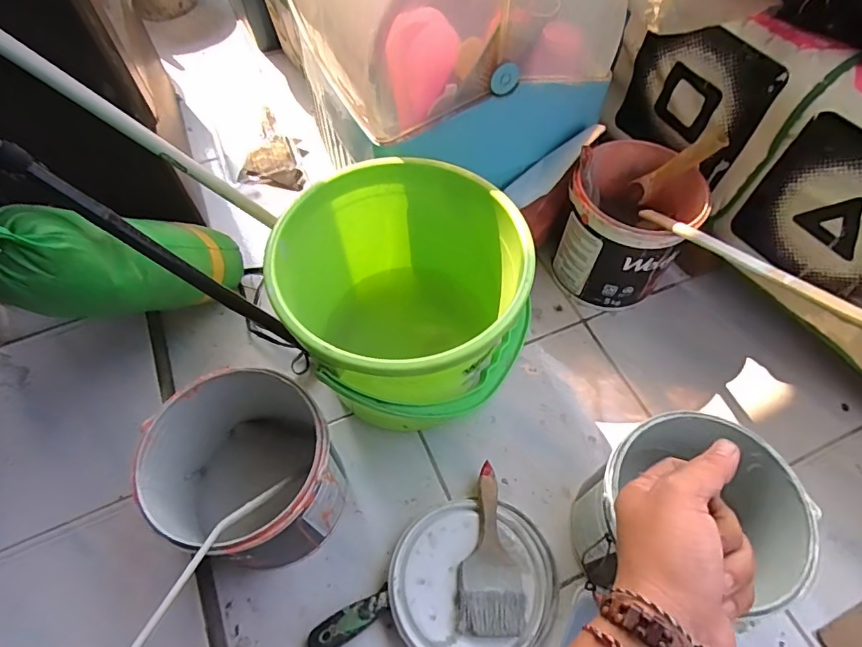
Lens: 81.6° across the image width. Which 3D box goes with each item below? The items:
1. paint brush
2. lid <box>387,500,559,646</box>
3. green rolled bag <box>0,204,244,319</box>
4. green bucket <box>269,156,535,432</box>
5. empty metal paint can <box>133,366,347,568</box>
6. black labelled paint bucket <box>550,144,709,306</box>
[{"bbox_3d":[0.068,0.250,0.565,0.070,0.016,0.174,2,60,3],"label":"paint brush"},{"bbox_3d":[0.047,0.286,0.560,0.177,0.022,0.165,-1,55,1],"label":"lid"},{"bbox_3d":[-0.354,-0.069,0.613,0.097,0.344,0.111,26,104,15],"label":"green rolled bag"},{"bbox_3d":[-0.029,0.001,0.644,0.259,0.290,0.276,-1,60,1],"label":"green bucket"},{"bbox_3d":[-0.191,0.166,0.559,0.172,0.188,0.165,-1,60,1],"label":"empty metal paint can"},{"bbox_3d":[0.288,-0.146,0.746,0.177,0.173,0.197,28,64,17],"label":"black labelled paint bucket"}]

